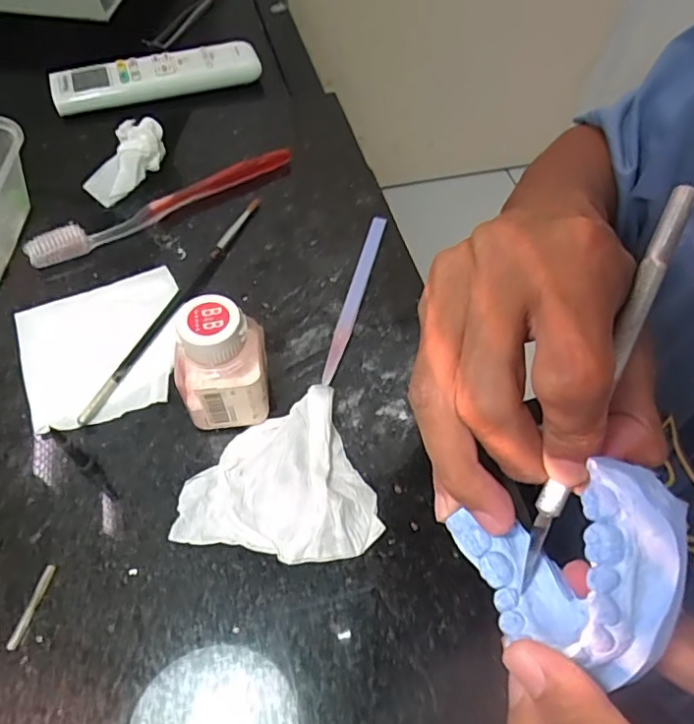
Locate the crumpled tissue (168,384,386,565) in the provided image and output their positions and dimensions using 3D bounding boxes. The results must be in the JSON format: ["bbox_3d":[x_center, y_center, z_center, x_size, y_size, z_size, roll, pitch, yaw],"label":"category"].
[{"bbox_3d":[-0.037,0.063,0.277,0.090,0.016,0.079,-19,59,-13],"label":"crumpled tissue"}]

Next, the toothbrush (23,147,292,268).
[{"bbox_3d":[-0.123,-0.110,0.395,0.192,0.015,0.018,-28,61,-18],"label":"toothbrush"}]

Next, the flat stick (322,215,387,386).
[{"bbox_3d":[0.005,-0.044,0.356,0.010,0.004,0.134,13,58,8],"label":"flat stick"}]

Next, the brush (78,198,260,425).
[{"bbox_3d":[-0.101,-0.039,0.347,0.009,0.008,0.188,21,59,12],"label":"brush"}]

